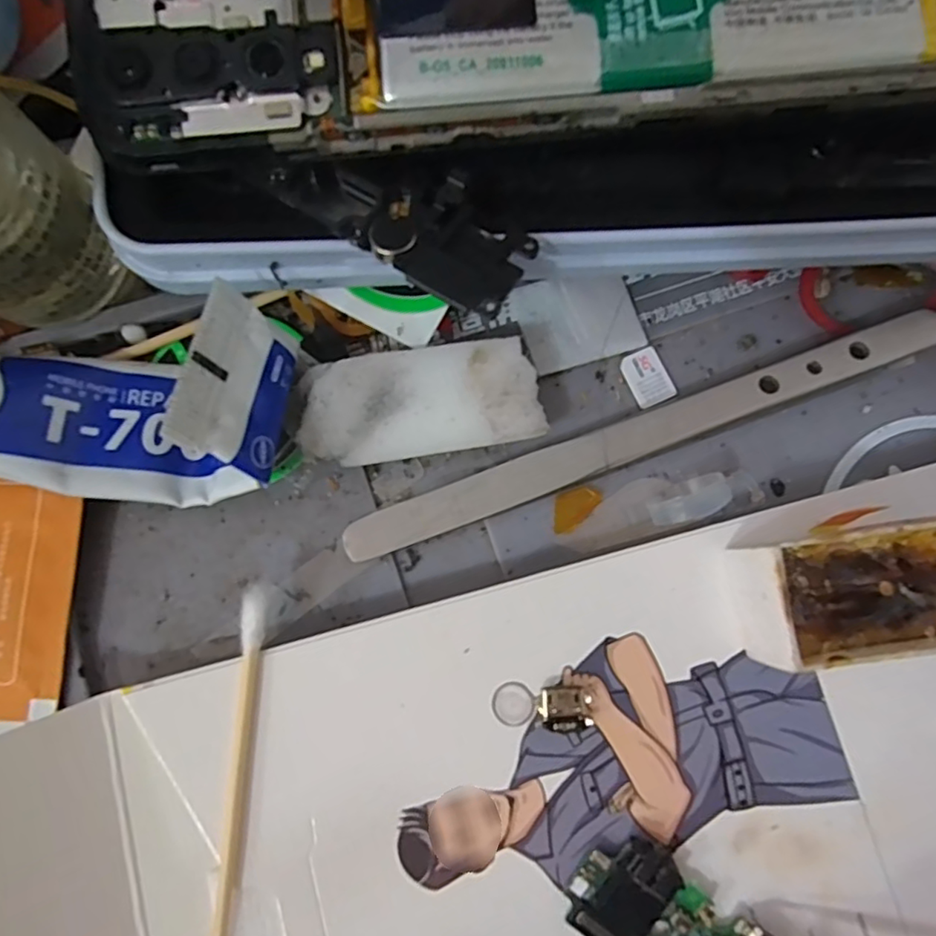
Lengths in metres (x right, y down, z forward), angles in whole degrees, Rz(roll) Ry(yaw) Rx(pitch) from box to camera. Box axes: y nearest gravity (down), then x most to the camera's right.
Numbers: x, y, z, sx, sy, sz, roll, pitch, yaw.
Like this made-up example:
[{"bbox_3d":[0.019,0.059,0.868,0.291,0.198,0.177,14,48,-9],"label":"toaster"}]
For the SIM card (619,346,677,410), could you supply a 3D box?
[{"bbox_3d":[0.040,-0.020,0.130,0.009,0.004,0.012,-24,83,-4],"label":"SIM card"}]

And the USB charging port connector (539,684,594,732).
[{"bbox_3d":[0.018,0.043,0.105,0.009,0.004,0.008,-2,81,-4],"label":"USB charging port connector"}]

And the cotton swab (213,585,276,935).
[{"bbox_3d":[-0.040,0.057,0.101,0.004,0.008,0.070,3,80,-3],"label":"cotton swab"}]

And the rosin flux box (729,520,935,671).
[{"bbox_3d":[0.072,0.022,0.106,0.047,0.020,0.021,-8,81,-5],"label":"rosin flux box"}]

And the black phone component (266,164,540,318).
[{"bbox_3d":[-0.010,-0.042,0.098,0.044,0.004,0.019,35,73,10],"label":"black phone component"}]

